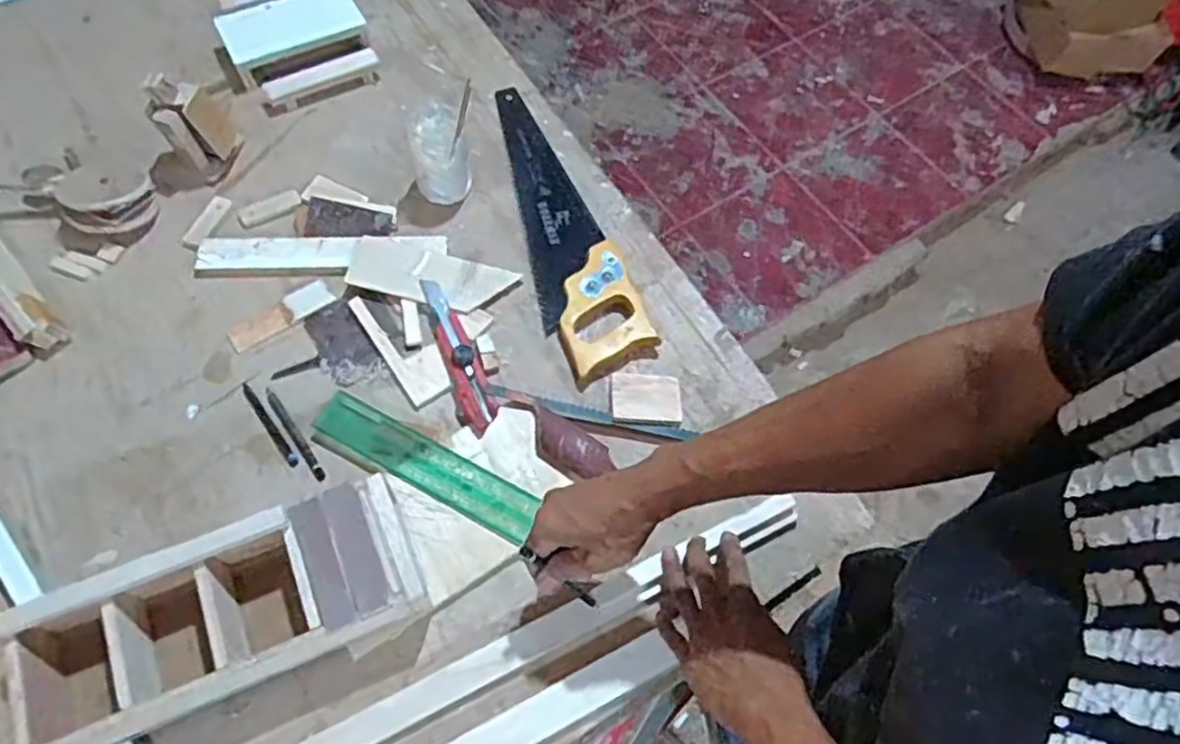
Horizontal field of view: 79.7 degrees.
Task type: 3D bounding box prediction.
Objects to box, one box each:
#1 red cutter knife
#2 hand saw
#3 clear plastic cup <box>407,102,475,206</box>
[{"bbox_3d":[-0.134,-0.022,0.711,0.033,0.025,0.179,-20,67,-11],"label":"red cutter knife"},{"bbox_3d":[-0.043,-0.178,0.805,0.101,0.026,0.404,-18,67,-10],"label":"hand saw"},{"bbox_3d":[-0.166,-0.238,0.790,0.063,0.084,0.071,-16,66,-10],"label":"clear plastic cup"}]

